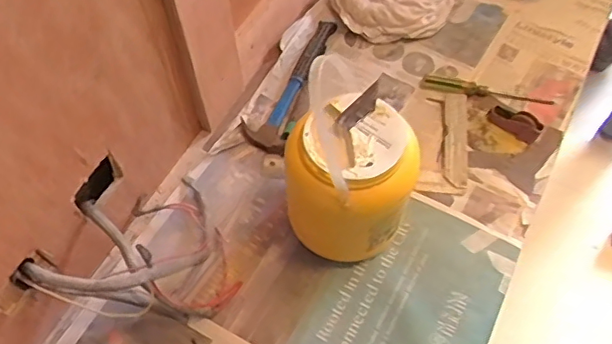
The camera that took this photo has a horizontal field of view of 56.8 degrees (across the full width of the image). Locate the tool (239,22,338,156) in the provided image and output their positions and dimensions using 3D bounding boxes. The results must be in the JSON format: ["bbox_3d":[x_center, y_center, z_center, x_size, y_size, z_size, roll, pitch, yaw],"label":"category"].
[{"bbox_3d":[-0.018,-0.148,0.928,0.084,0.047,0.264,25,77,16],"label":"tool"}]

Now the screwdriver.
[{"bbox_3d":[0.282,-0.125,0.882,0.198,0.018,0.030,11,60,8],"label":"screwdriver"}]

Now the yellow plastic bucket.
[{"bbox_3d":[0.055,-0.004,0.669,0.143,0.286,0.142,-1,59,1],"label":"yellow plastic bucket"}]

